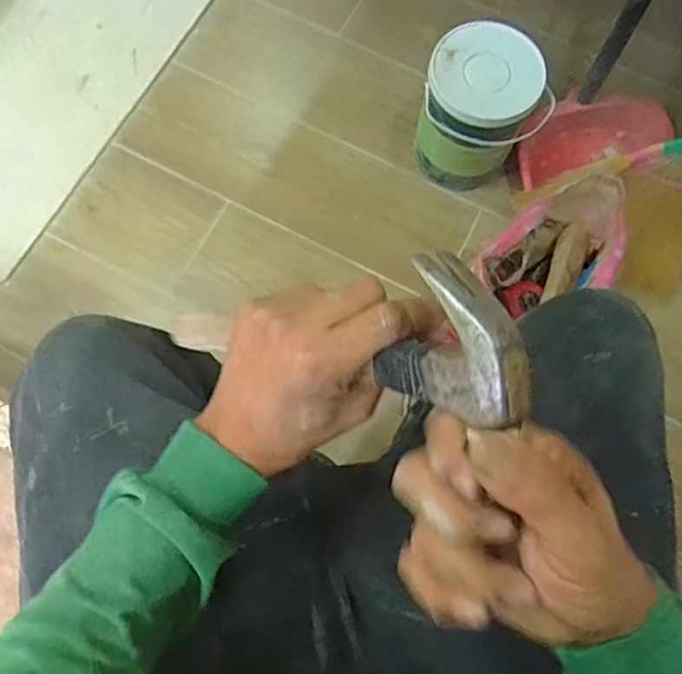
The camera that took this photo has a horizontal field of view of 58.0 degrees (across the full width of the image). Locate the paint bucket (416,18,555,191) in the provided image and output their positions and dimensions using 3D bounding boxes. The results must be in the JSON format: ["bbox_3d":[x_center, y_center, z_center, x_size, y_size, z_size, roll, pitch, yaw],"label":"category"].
[{"bbox_3d":[0.216,-0.366,1.015,0.170,0.235,0.179,0,73,-1],"label":"paint bucket"}]

